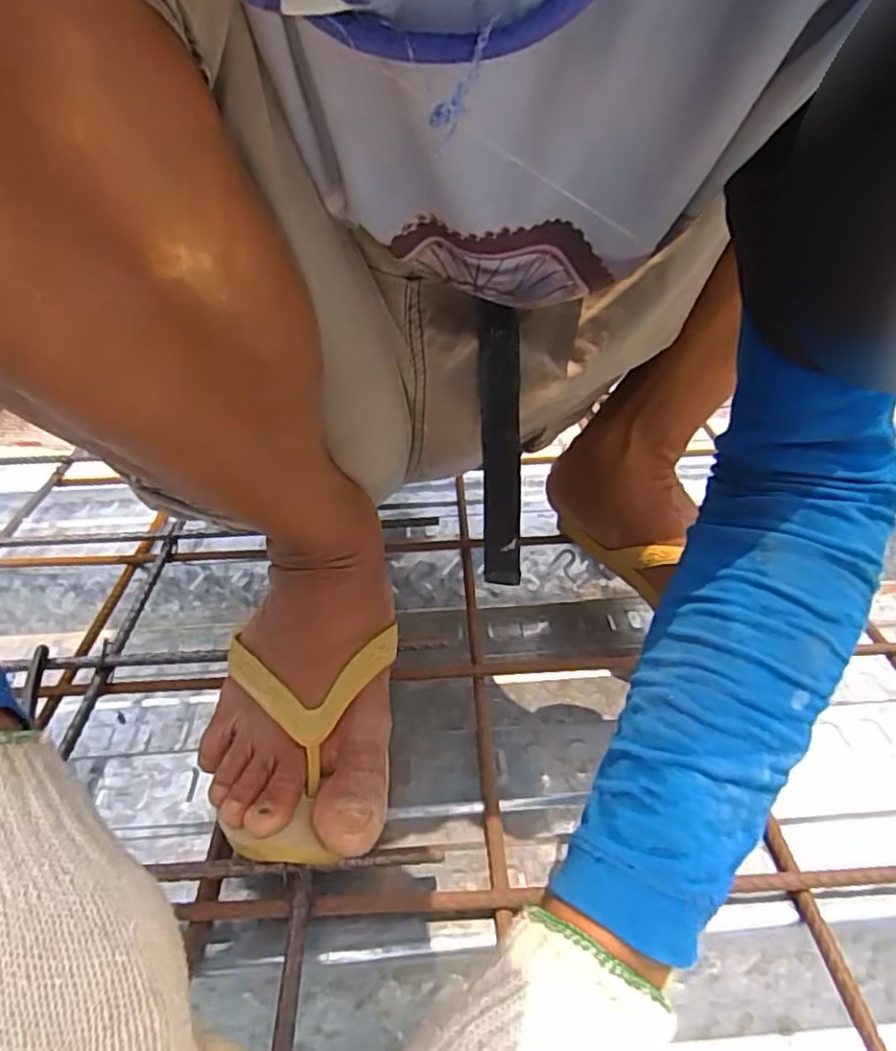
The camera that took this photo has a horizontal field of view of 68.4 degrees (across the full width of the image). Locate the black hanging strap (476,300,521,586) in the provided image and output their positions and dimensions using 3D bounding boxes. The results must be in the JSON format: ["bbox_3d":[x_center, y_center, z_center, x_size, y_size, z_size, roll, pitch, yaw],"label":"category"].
[{"bbox_3d":[0.033,-0.045,0.408,0.024,0.171,0.009,-2,19,1],"label":"black hanging strap"}]

